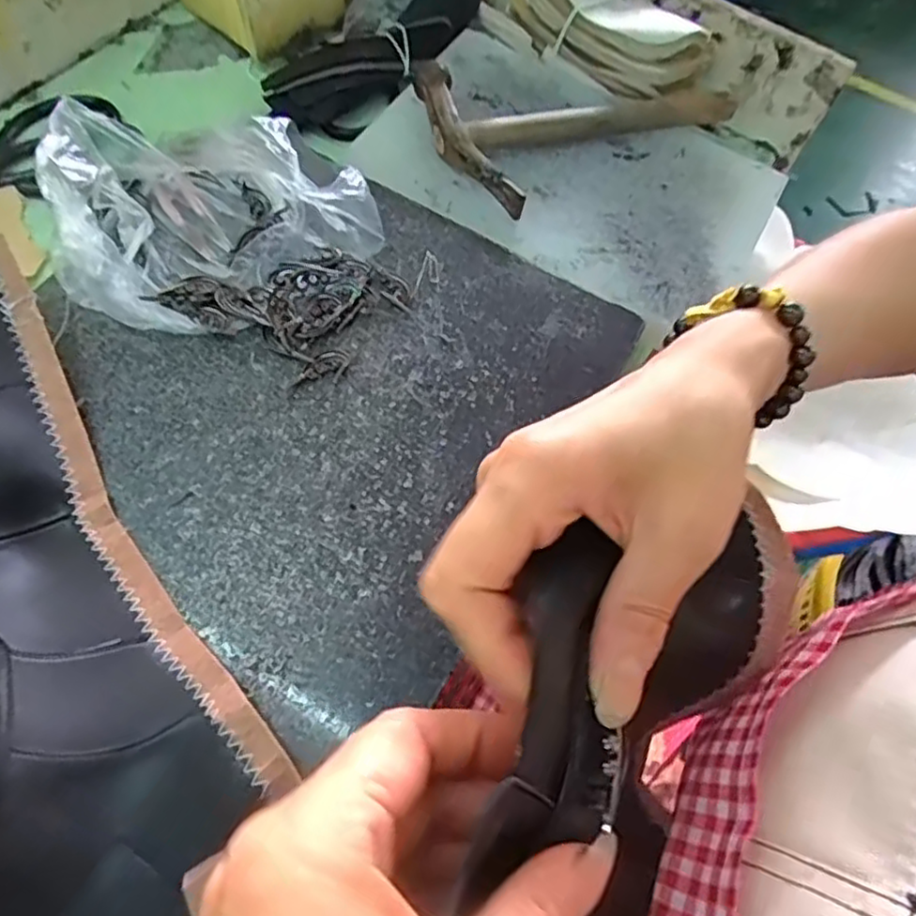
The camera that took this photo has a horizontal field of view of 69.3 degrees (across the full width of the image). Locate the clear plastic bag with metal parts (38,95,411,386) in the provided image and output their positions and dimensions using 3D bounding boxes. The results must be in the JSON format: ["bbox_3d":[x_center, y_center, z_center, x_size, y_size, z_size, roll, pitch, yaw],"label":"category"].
[{"bbox_3d":[-0.148,-0.141,0.408,0.221,0.071,0.139,19,64,3],"label":"clear plastic bag with metal parts"}]

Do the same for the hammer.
[{"bbox_3d":[0.091,-0.278,0.521,0.245,0.030,0.142,-27,70,-18],"label":"hammer"}]

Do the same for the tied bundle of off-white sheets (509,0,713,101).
[{"bbox_3d":[0.120,-0.353,0.535,0.162,0.062,0.071,41,67,13],"label":"tied bundle of off-white sheets"}]

